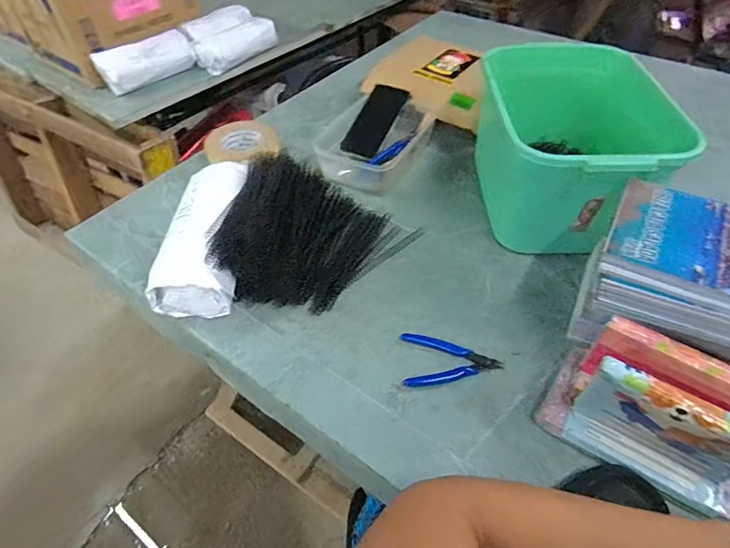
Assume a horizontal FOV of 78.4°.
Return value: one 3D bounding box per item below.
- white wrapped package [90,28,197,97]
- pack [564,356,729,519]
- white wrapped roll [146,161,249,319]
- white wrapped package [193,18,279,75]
[{"bbox_3d":[-0.608,-0.597,1.252,0.077,0.088,0.252,36,59,28],"label":"white wrapped package"},{"bbox_3d":[0.288,0.161,0.434,0.157,0.121,0.056,32,57,26],"label":"pack"},{"bbox_3d":[-0.223,-0.066,0.649,0.106,0.087,0.249,1,49,2],"label":"white wrapped roll"},{"bbox_3d":[-0.380,-0.691,1.342,0.104,0.071,0.254,28,55,23],"label":"white wrapped package"}]

